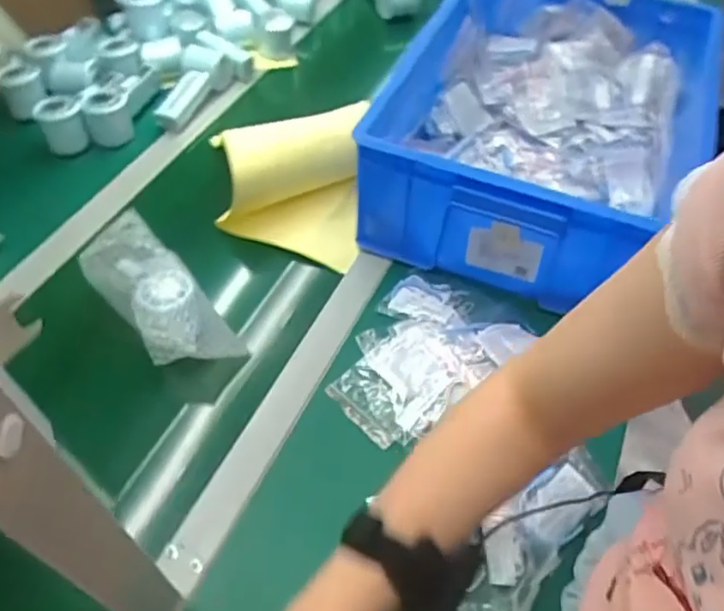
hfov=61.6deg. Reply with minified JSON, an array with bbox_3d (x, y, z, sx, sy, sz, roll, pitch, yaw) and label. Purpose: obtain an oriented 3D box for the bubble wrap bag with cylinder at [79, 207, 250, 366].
[{"bbox_3d":[-0.217,-0.013,0.634,0.079,0.046,0.200,-35,62,-26],"label":"bubble wrap bag with cylinder"}]

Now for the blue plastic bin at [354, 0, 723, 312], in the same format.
[{"bbox_3d":[0.244,-0.239,0.775,0.354,0.146,0.500,23,55,14],"label":"blue plastic bin"}]

